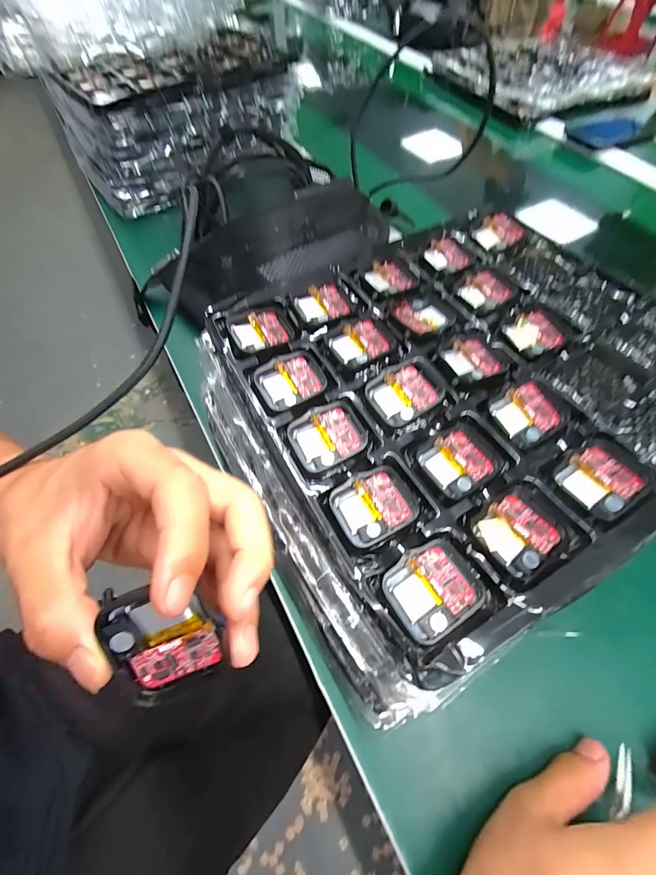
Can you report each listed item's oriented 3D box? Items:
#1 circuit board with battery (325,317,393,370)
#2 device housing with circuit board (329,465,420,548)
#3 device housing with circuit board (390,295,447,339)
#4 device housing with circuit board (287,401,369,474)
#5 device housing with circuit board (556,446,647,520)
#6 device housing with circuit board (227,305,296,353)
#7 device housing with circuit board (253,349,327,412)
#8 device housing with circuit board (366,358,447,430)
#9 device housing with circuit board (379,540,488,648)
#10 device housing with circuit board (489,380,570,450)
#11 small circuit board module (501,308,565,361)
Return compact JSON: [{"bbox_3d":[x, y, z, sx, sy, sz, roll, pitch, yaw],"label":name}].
[{"bbox_3d":[0.021,-0.065,0.251,0.039,0.006,0.034,-24,63,-13],"label":"circuit board with battery"},{"bbox_3d":[0.026,0.038,0.203,0.042,0.007,0.036,-22,63,-12],"label":"device housing with circuit board"},{"bbox_3d":[0.067,-0.088,0.265,0.037,0.006,0.039,-28,64,-15],"label":"device housing with circuit board"},{"bbox_3d":[0.001,-0.001,0.222,0.044,0.009,0.036,-24,63,-12],"label":"device housing with circuit board"},{"bbox_3d":[0.148,0.024,0.199,0.037,0.007,0.034,-29,64,-15],"label":"device housing with circuit board"},{"bbox_3d":[-0.047,-0.077,0.261,0.043,0.008,0.037,-24,63,-12],"label":"device housing with circuit board"},{"bbox_3d":[-0.024,-0.038,0.244,0.044,0.009,0.036,-23,63,-12],"label":"device housing with circuit board"},{"bbox_3d":[0.050,-0.029,0.234,0.045,0.009,0.038,-28,64,-14],"label":"device housing with circuit board"},{"bbox_3d":[0.052,0.074,0.180,0.042,0.007,0.036,-29,64,-15],"label":"device housing with circuit board"},{"bbox_3d":[0.124,-0.015,0.225,0.040,0.009,0.035,-27,64,-14],"label":"device housing with circuit board"},{"bbox_3d":[0.146,-0.074,0.260,0.040,0.005,0.036,-24,63,-12],"label":"small circuit board module"}]

